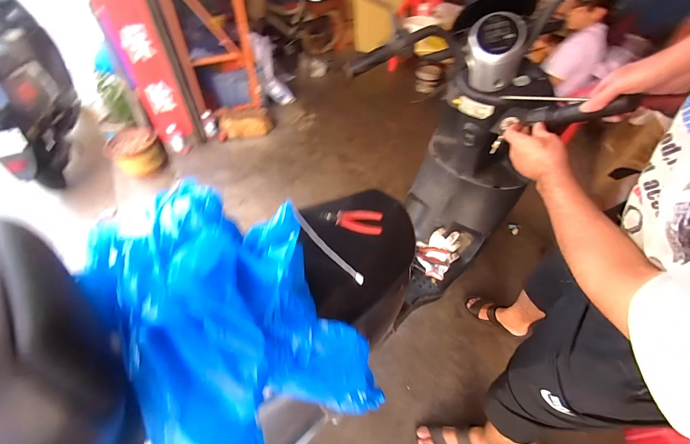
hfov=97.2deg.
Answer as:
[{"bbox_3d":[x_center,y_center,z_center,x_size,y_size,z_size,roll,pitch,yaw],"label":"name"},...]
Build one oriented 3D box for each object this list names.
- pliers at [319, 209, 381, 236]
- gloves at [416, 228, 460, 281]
[{"bbox_3d":[0.014,-0.005,0.629,0.126,0.012,0.055,5,48,3],"label":"pliers"},{"bbox_3d":[0.336,0.106,1.115,0.148,0.061,0.211,28,53,22],"label":"gloves"}]

